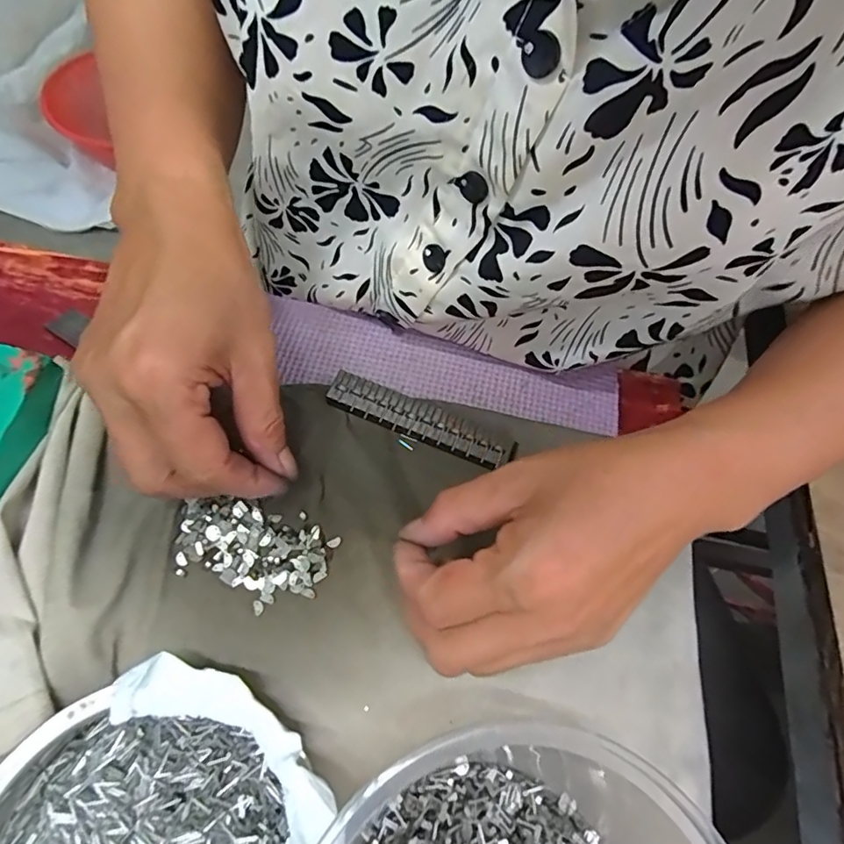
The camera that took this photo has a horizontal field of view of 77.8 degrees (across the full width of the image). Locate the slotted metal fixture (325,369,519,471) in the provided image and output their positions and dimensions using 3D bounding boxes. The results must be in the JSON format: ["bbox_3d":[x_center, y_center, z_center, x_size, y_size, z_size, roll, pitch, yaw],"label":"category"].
[{"bbox_3d":[-0.001,-0.001,0.269,0.098,0.007,0.021,22,65,4],"label":"slotted metal fixture"}]

